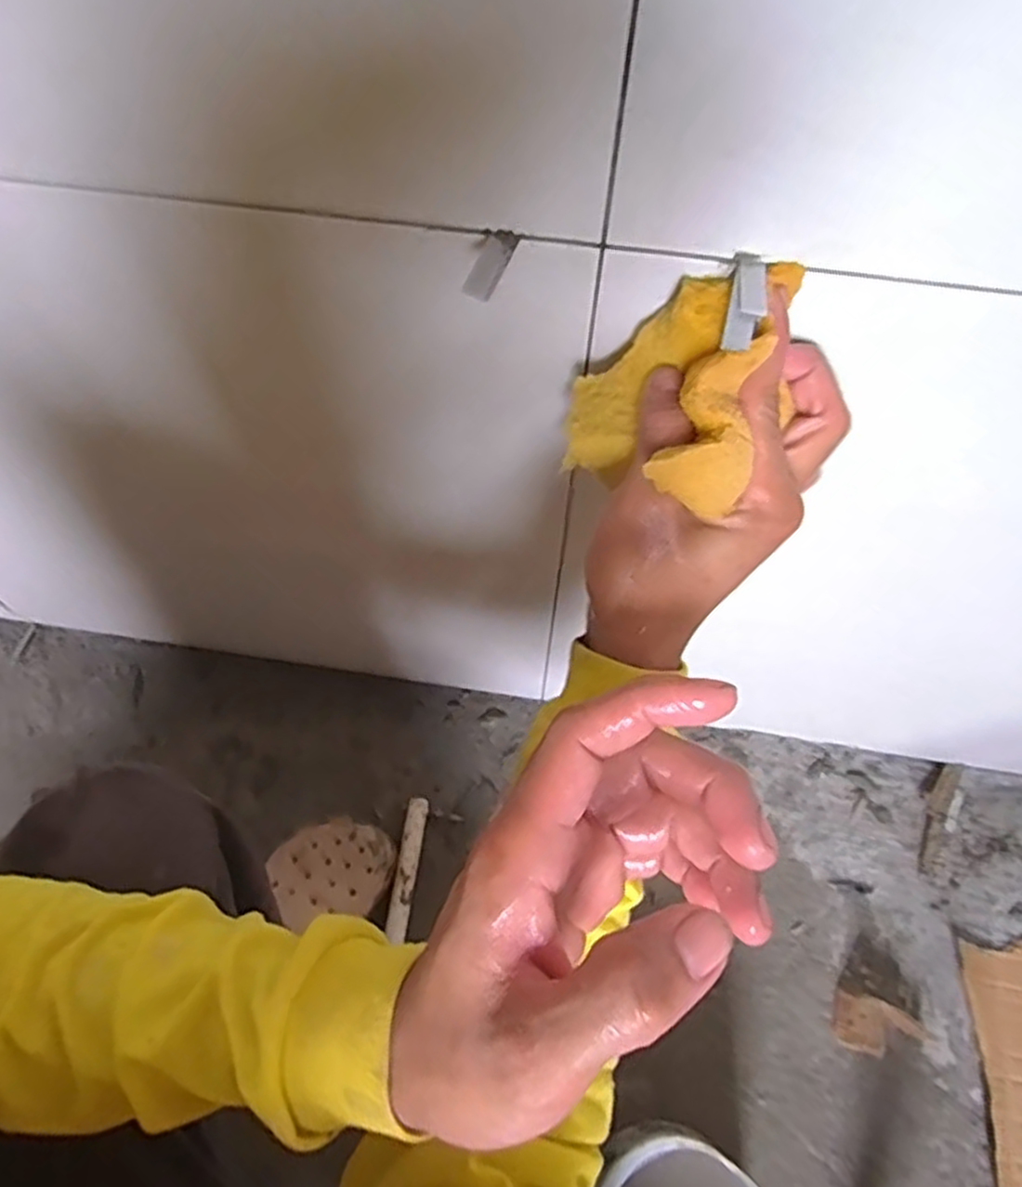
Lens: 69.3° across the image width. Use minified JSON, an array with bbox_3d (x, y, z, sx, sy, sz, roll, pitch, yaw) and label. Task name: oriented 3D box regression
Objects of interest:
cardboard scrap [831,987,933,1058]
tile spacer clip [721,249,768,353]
[{"bbox_3d":[0.349,0.403,0.679,0.087,0.046,0.049,14,65,7],"label":"cardboard scrap"},{"bbox_3d":[0.086,-0.106,0.269,0.013,0.004,0.045,13,69,7],"label":"tile spacer clip"}]

